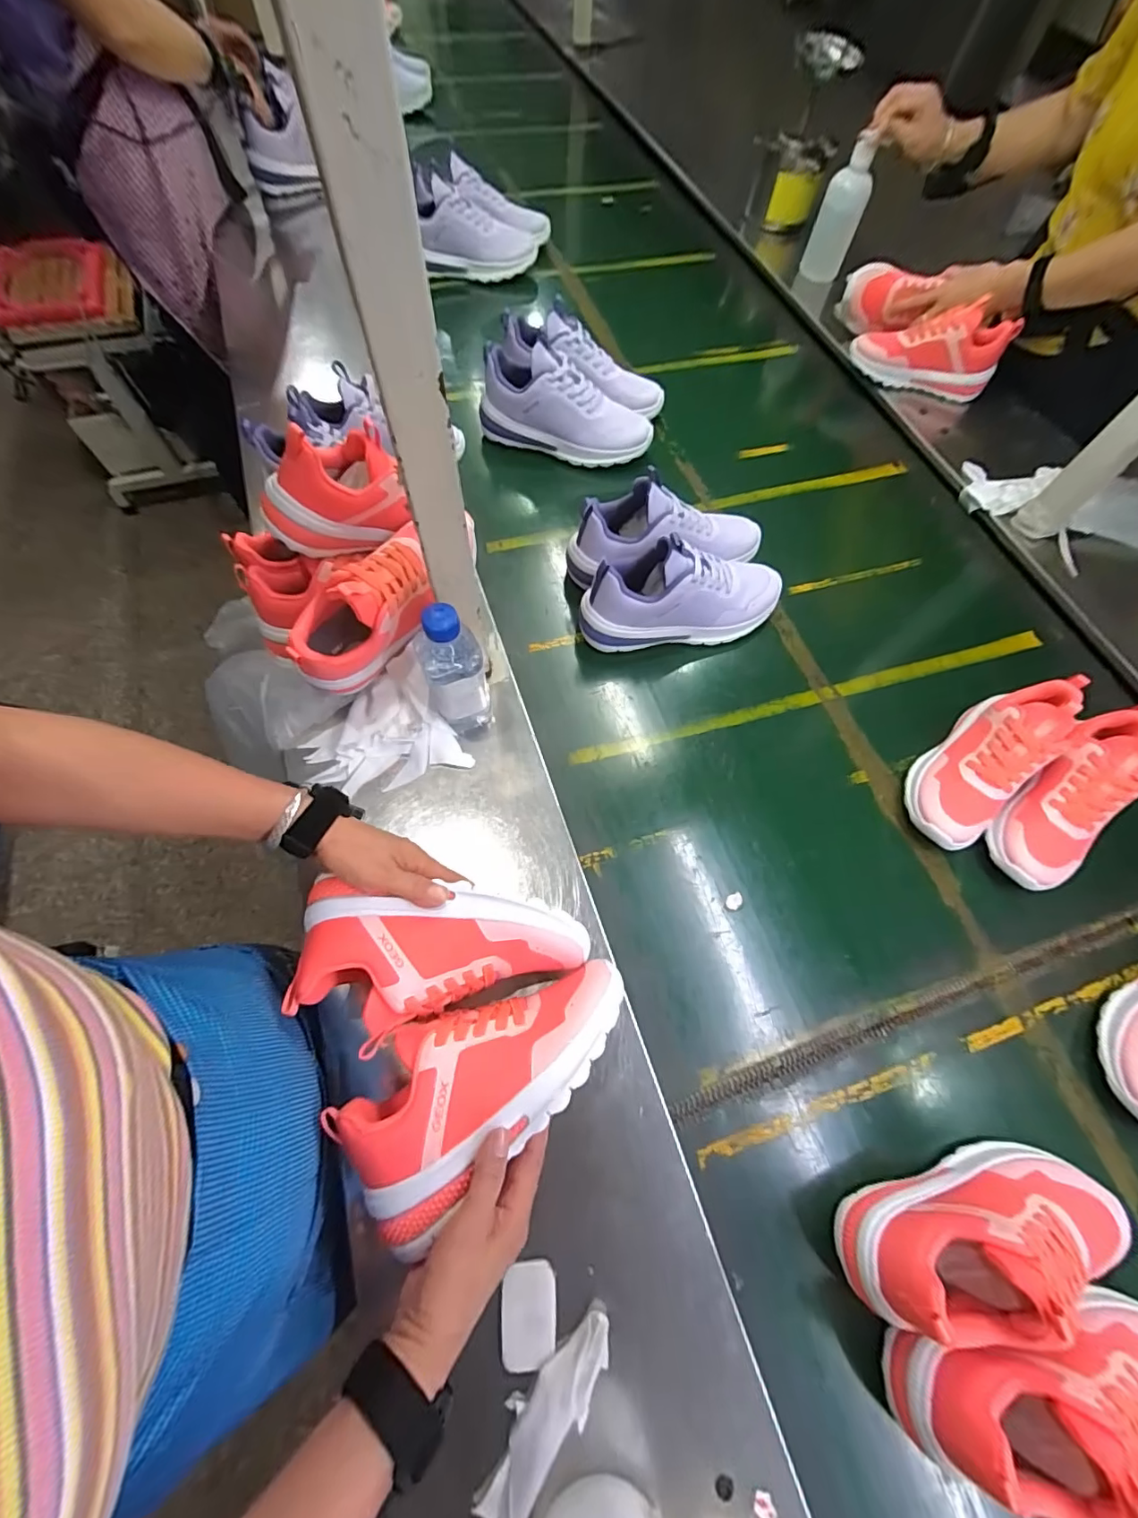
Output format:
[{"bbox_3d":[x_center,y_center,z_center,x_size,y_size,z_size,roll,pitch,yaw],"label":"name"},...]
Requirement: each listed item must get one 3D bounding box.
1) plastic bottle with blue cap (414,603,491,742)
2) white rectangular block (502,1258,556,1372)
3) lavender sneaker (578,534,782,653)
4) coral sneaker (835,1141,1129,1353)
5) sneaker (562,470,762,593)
[{"bbox_3d":[-0.114,-0.081,0.510,0.060,0.158,0.057,-13,67,-8],"label":"plastic bottle with blue cap"},{"bbox_3d":[-0.030,0.416,0.383,0.039,0.012,0.058,1,67,-3],"label":"white rectangular block"},{"bbox_3d":[0.149,-0.204,0.635,0.269,0.122,0.079,-10,67,-7],"label":"lavender sneaker"},{"bbox_3d":[0.333,0.371,0.392,0.215,0.116,0.077,-14,67,-8],"label":"coral sneaker"},{"bbox_3d":[0.133,-0.296,0.667,0.267,0.127,0.088,-11,68,-8],"label":"sneaker"}]

